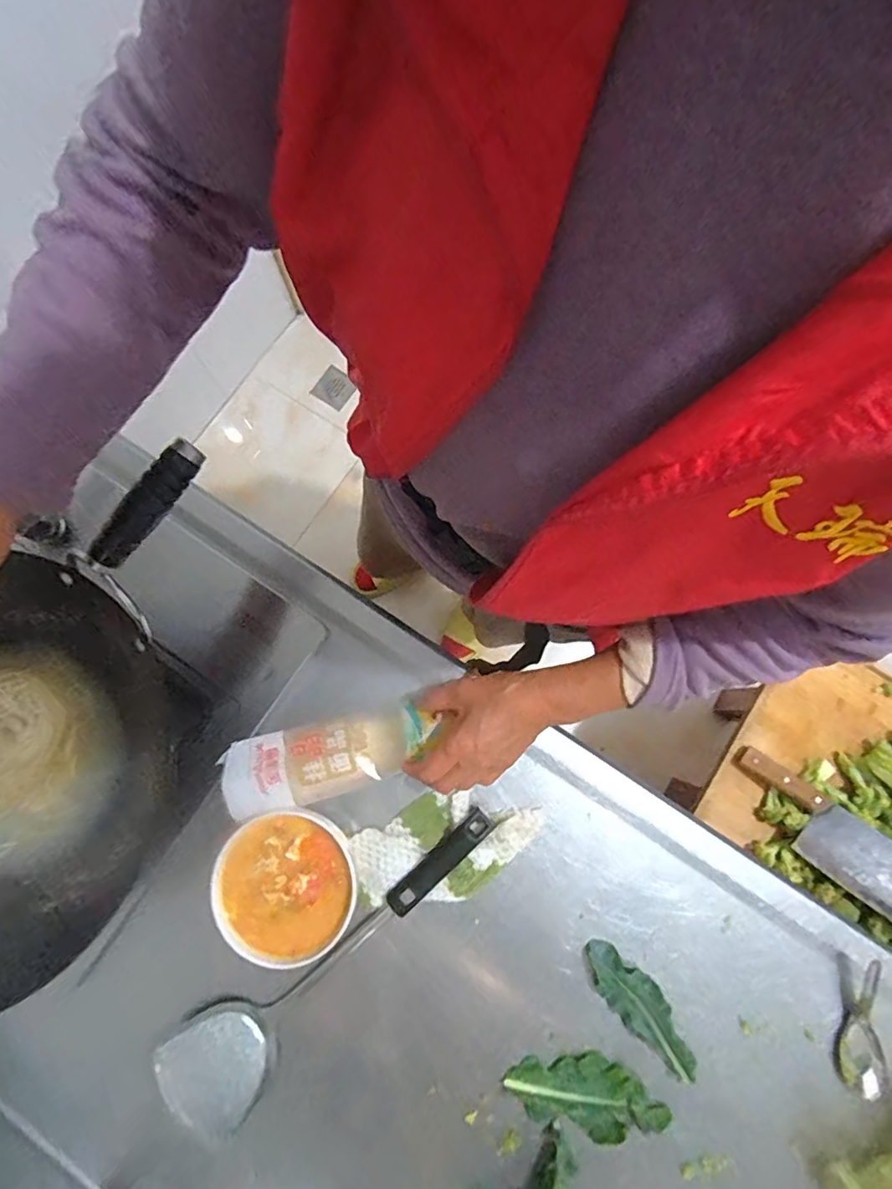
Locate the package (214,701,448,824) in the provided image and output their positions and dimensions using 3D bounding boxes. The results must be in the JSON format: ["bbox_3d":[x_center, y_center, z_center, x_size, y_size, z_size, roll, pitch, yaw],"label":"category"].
[{"bbox_3d":[-0.109,0.152,0.522,0.202,0.035,0.070,-16,77,0],"label":"package"}]

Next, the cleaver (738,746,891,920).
[{"bbox_3d":[0.534,0.336,0.761,0.284,0.019,0.092,36,77,20],"label":"cleaver"}]

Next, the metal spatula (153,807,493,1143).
[{"bbox_3d":[-0.090,0.346,0.513,0.365,0.035,0.092,-35,79,-9],"label":"metal spatula"}]

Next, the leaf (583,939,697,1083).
[{"bbox_3d":[0.179,0.379,0.507,0.043,0.015,0.127,-41,80,-10],"label":"leaf"}]

